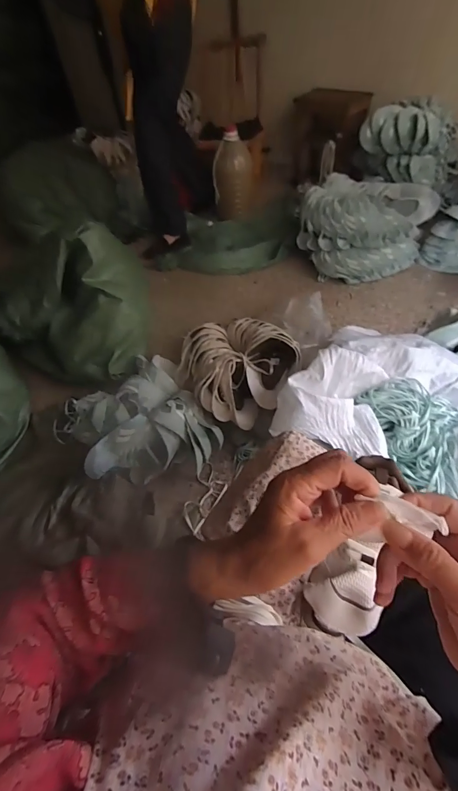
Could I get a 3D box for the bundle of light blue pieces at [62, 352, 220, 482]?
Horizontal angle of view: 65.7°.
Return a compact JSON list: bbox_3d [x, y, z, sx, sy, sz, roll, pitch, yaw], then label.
[{"bbox_3d":[-0.267,0.070,1.006,0.387,0.107,0.436,-30,54,-17],"label":"bundle of light blue pieces"}]

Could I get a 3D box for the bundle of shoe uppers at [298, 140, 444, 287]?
[{"bbox_3d":[0.534,-0.678,1.458,0.471,0.269,0.376,25,58,23],"label":"bundle of shoe uppers"}]

